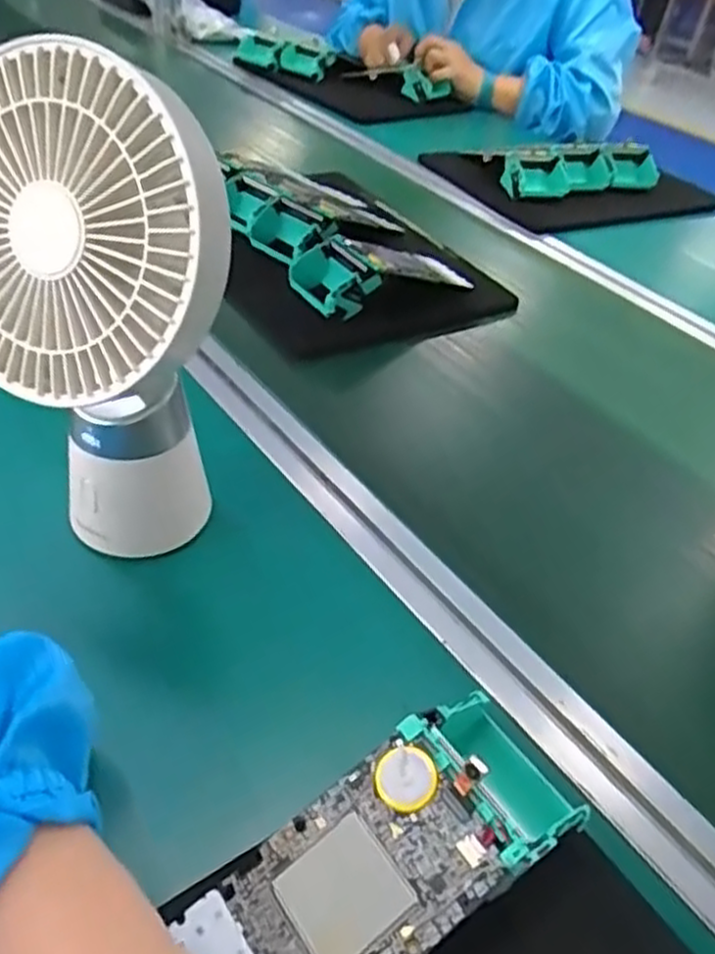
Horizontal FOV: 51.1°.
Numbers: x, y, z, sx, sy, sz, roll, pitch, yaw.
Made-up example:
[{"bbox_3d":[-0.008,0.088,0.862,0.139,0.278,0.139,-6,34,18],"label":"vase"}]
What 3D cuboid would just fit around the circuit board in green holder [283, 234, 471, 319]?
[{"bbox_3d":[0.030,-0.186,0.680,0.170,0.061,0.068,-9,42,-22],"label":"circuit board in green holder"}]

